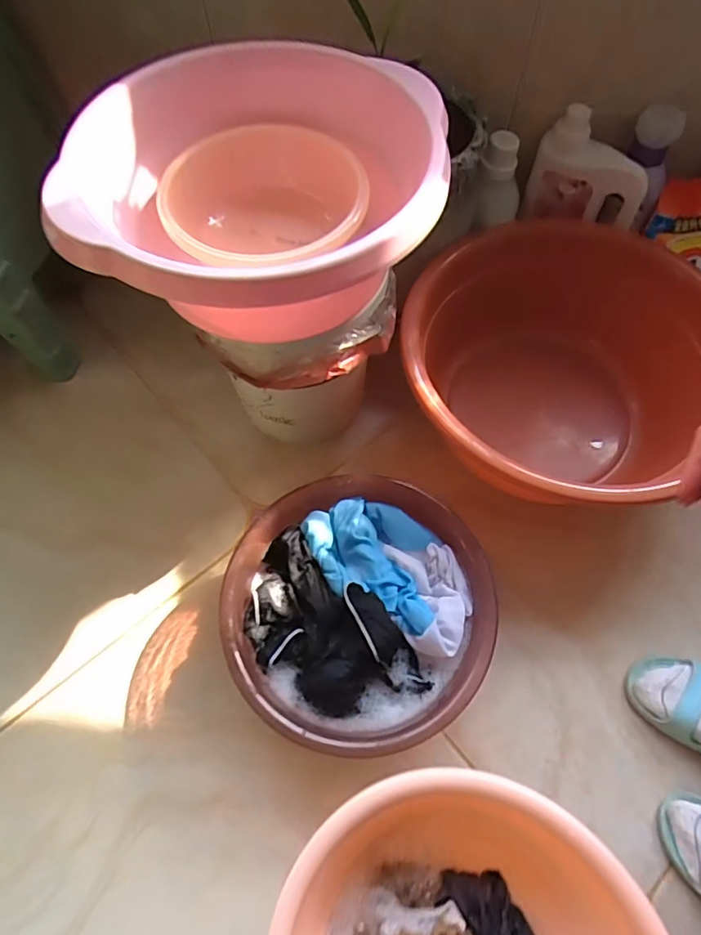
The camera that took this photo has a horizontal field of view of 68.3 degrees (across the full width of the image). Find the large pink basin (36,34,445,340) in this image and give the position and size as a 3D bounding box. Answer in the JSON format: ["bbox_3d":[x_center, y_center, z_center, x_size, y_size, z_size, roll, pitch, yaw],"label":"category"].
[{"bbox_3d":[-0.089,-0.268,0.545,0.344,0.149,0.344,0,62,1],"label":"large pink basin"}]

